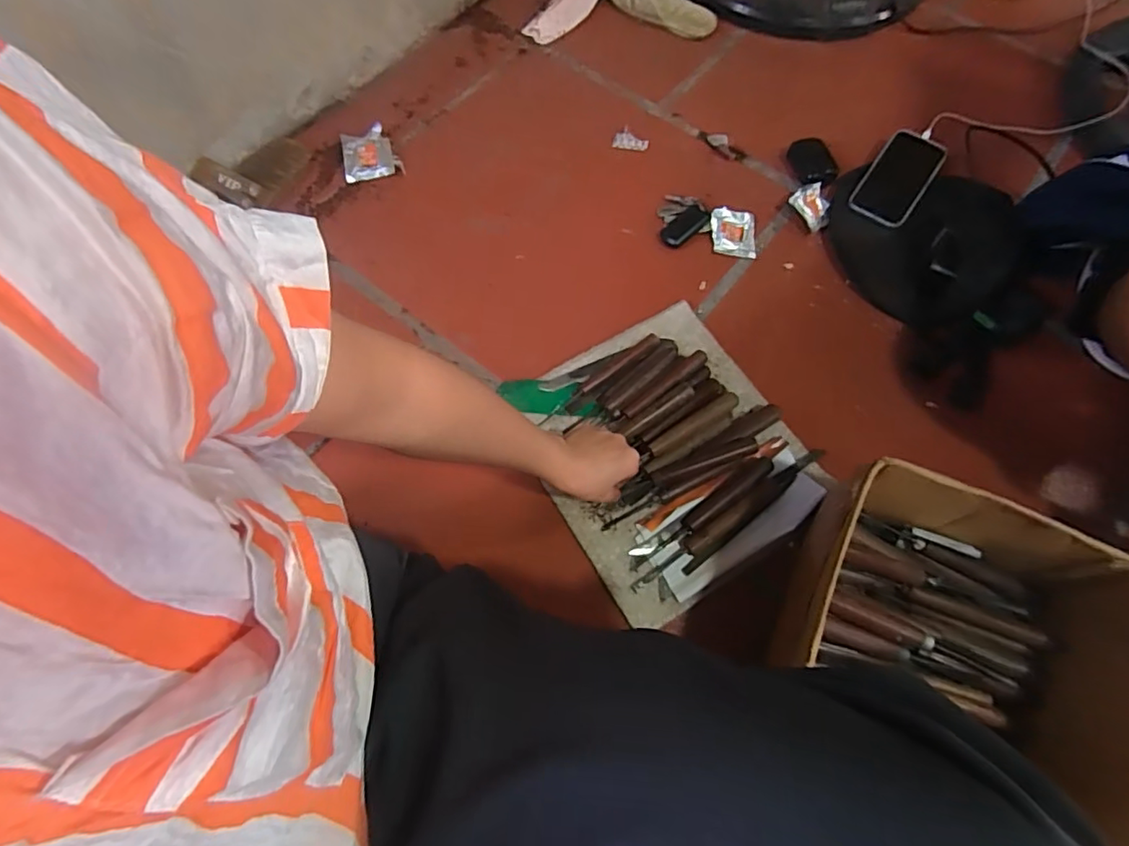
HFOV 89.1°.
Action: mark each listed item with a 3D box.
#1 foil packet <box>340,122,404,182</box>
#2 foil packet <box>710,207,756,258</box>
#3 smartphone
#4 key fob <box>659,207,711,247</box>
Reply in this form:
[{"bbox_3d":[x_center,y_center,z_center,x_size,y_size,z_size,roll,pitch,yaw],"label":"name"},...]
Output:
[{"bbox_3d":[-0.280,-0.388,0.825,0.080,0.020,0.089,-14,68,-7],"label":"foil packet"},{"bbox_3d":[0.228,-0.259,0.776,0.058,0.009,0.071,1,67,0],"label":"foil packet"},{"bbox_3d":[0.463,-0.343,0.797,0.078,0.011,0.145,32,82,15],"label":"smartphone"},{"bbox_3d":[0.159,-0.261,0.767,0.068,0.021,0.035,-41,73,-16],"label":"key fob"}]

